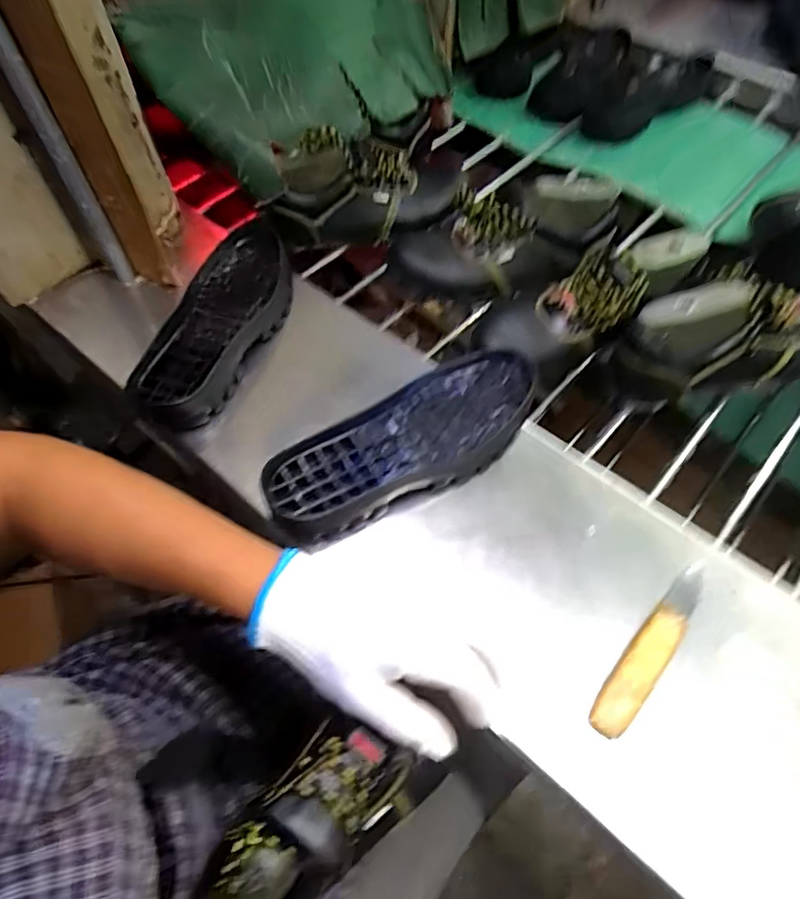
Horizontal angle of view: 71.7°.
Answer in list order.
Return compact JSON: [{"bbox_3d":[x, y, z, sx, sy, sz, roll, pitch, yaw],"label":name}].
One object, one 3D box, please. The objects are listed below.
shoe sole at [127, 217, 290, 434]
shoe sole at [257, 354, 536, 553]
[{"bbox_3d":[-0.189,-0.141,0.593,0.102,0.037,0.272,10,61,6],"label":"shoe sole"},{"bbox_3d":[0.011,-0.006,0.514,0.276,0.033,0.102,-31,65,-16],"label":"shoe sole"}]

